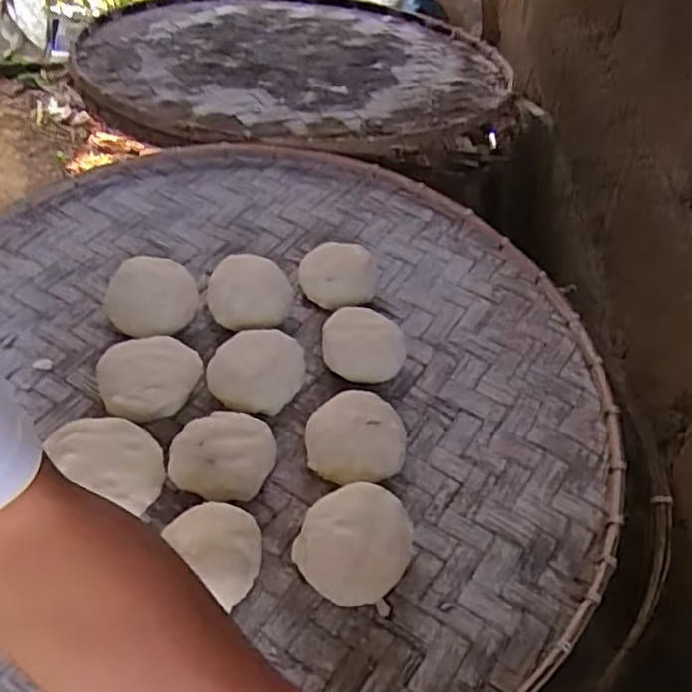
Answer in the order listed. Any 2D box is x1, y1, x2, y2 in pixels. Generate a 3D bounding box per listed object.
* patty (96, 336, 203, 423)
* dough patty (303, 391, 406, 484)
[{"bbox_3d":[-0.187,0.027,0.661,0.092,0.041,0.084,0,50,0],"label":"patty"},{"bbox_3d":[0.009,0.082,0.638,0.089,0.037,0.085,0,50,0],"label":"dough patty"}]

